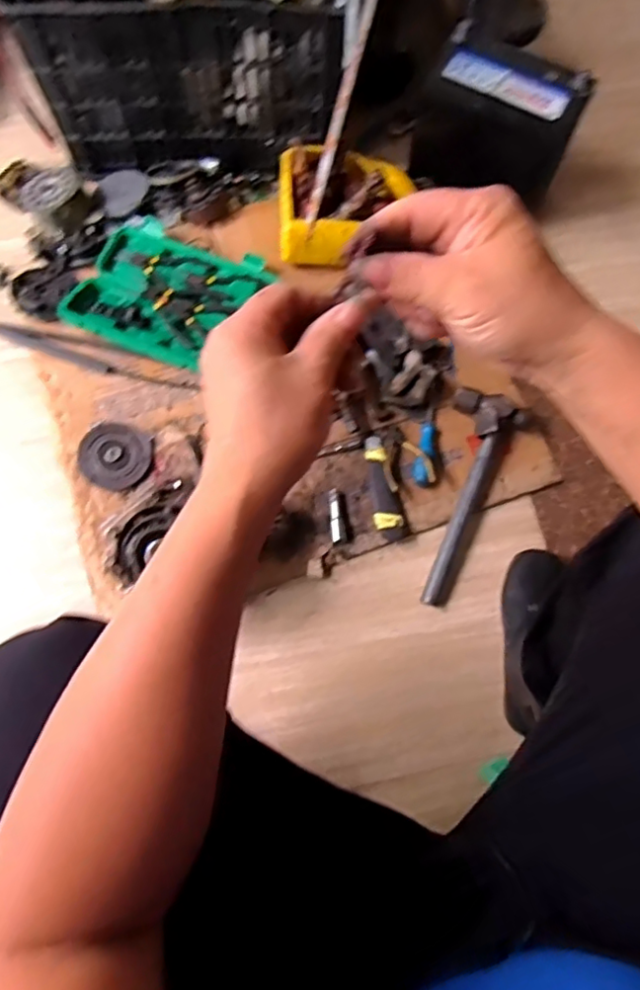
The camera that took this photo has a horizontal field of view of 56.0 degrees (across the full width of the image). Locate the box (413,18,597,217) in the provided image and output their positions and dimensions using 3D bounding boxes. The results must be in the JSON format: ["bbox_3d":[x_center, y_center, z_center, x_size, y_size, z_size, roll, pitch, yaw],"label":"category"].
[{"bbox_3d":[0.282,-0.594,0.964,0.236,0.163,0.130,25,73,6],"label":"box"}]

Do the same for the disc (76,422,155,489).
[{"bbox_3d":[-0.303,-0.058,0.887,0.109,0.015,0.094,28,74,7],"label":"disc"}]

